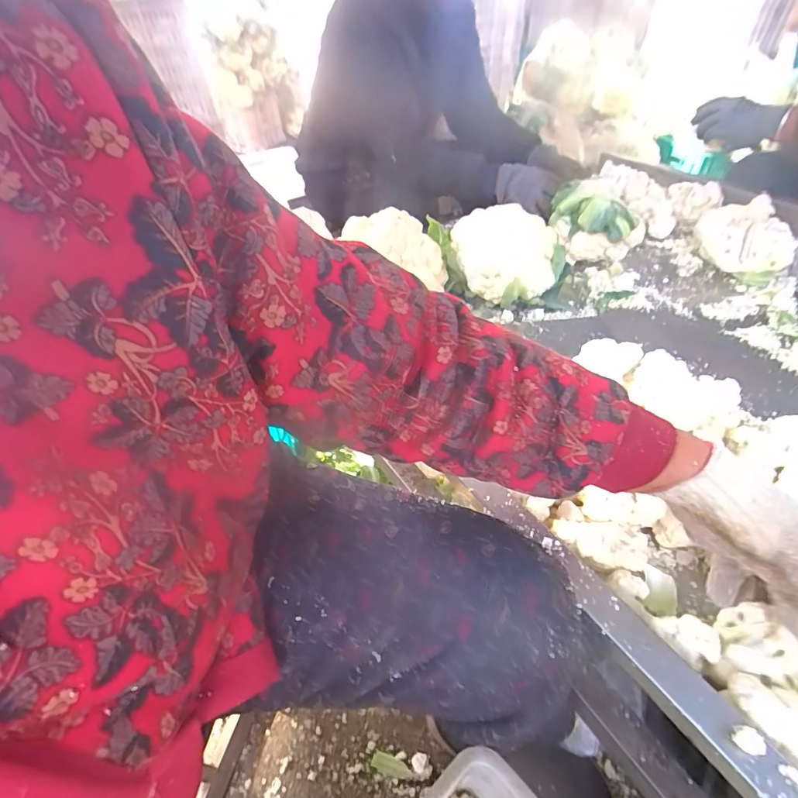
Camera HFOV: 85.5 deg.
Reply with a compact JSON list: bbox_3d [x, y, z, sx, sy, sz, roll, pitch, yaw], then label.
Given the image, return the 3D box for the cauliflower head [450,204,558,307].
[{"bbox_3d":[0.180,-0.255,0.750,0.172,0.110,0.156,1,45,4],"label":"cauliflower head"}]

